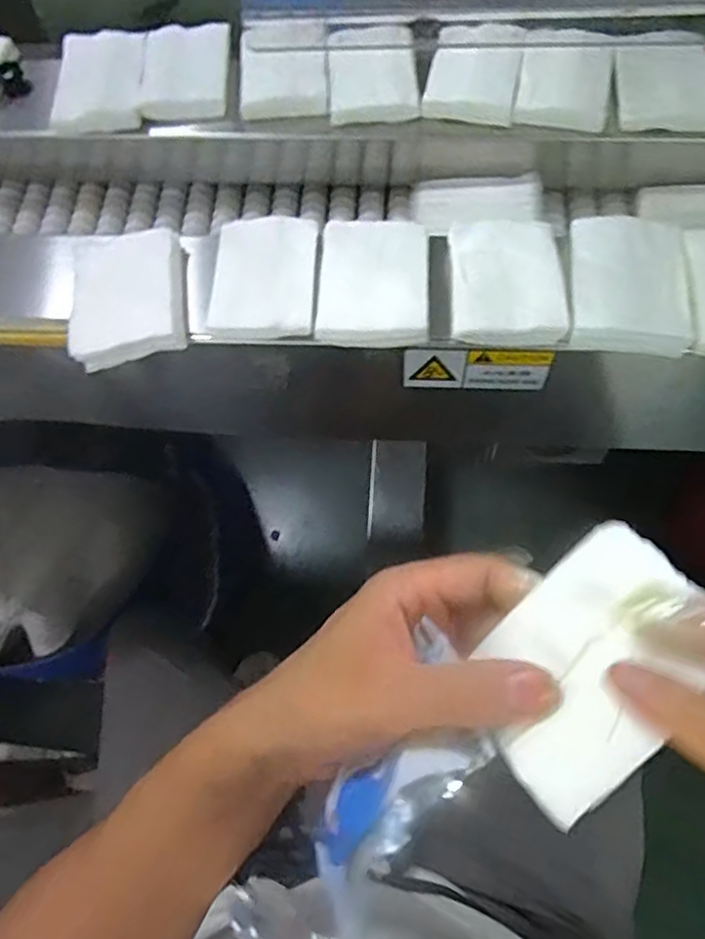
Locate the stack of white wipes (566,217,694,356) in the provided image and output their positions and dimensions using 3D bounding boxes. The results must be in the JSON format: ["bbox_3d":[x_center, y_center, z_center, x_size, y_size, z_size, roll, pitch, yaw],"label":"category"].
[{"bbox_3d":[0.189,-0.129,0.436,0.076,0.018,0.101,6,68,6],"label":"stack of white wipes"}]

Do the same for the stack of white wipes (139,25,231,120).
[{"bbox_3d":[-0.145,-0.347,0.558,0.073,0.019,0.096,-1,67,3],"label":"stack of white wipes"}]

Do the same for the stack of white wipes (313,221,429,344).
[{"bbox_3d":[0.015,-0.135,0.452,0.075,0.012,0.101,1,67,4],"label":"stack of white wipes"}]

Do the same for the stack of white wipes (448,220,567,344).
[{"bbox_3d":[0.106,-0.132,0.443,0.072,0.023,0.091,1,67,4],"label":"stack of white wipes"}]

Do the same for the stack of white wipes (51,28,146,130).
[{"bbox_3d":[-0.219,-0.341,0.558,0.072,0.029,0.092,-2,67,3],"label":"stack of white wipes"}]

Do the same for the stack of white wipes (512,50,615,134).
[{"bbox_3d":[0.172,-0.312,0.522,0.071,0.018,0.075,11,68,8],"label":"stack of white wipes"}]

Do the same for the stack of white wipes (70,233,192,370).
[{"bbox_3d":[-0.160,-0.123,0.459,0.077,0.024,0.100,-8,67,0],"label":"stack of white wipes"}]

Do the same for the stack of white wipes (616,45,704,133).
[{"bbox_3d":[0.249,-0.304,0.511,0.076,0.014,0.085,2,67,4],"label":"stack of white wipes"}]

